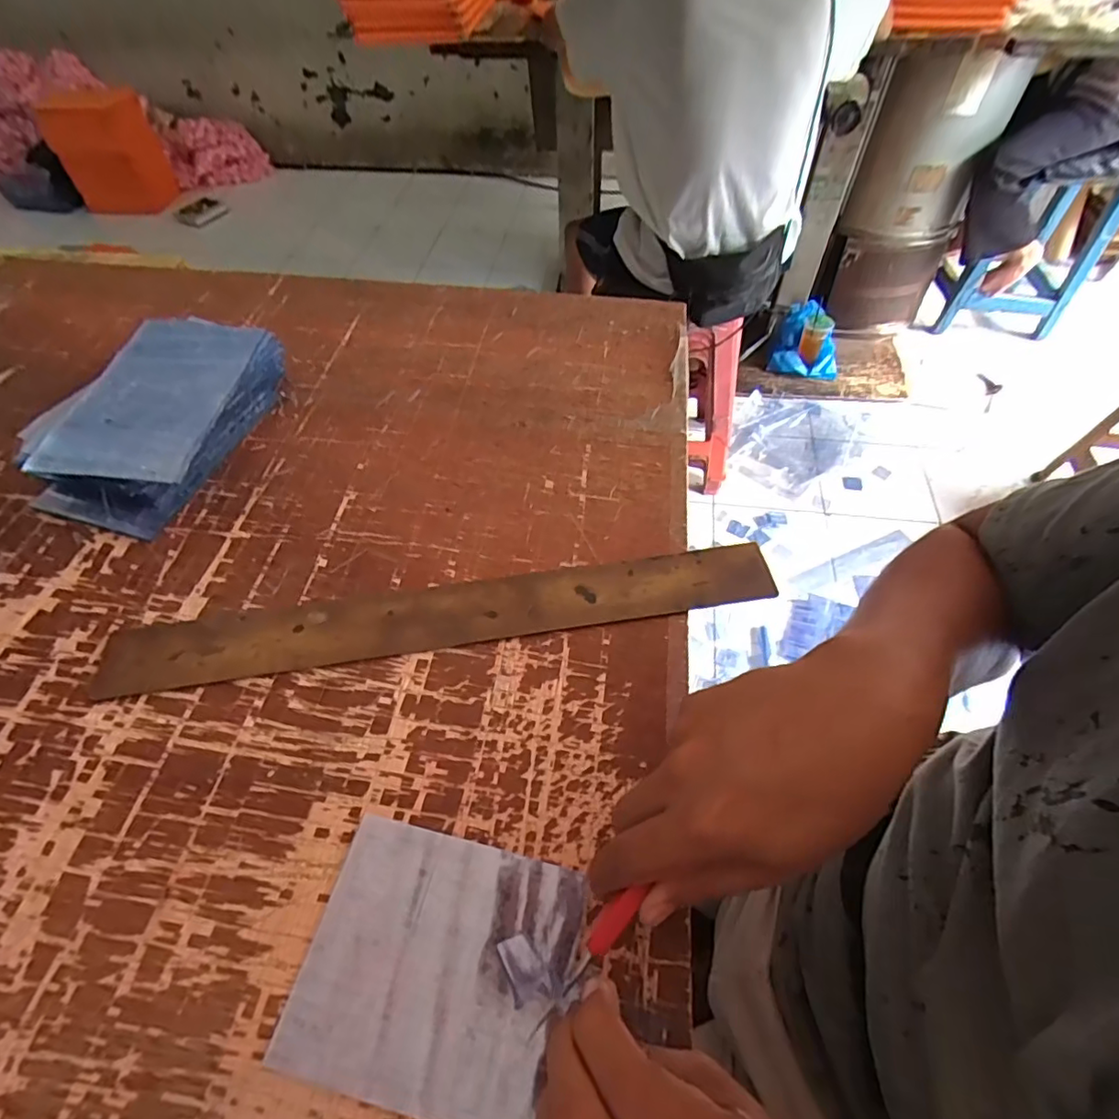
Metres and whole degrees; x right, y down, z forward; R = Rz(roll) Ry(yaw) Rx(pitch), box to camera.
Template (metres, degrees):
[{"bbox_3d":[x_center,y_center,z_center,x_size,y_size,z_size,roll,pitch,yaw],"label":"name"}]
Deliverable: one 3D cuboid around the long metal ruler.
[{"bbox_3d":[-0.068,0.035,0.381,0.429,0.005,0.045,-7,54,-6],"label":"long metal ruler"}]

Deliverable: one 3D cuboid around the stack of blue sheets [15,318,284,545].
[{"bbox_3d":[-0.320,-0.115,0.456,0.138,0.053,0.195,6,54,4],"label":"stack of blue sheets"}]

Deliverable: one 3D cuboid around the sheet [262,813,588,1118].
[{"bbox_3d":[-0.057,0.191,0.272,0.122,0.004,0.105,12,55,8],"label":"sheet"}]

